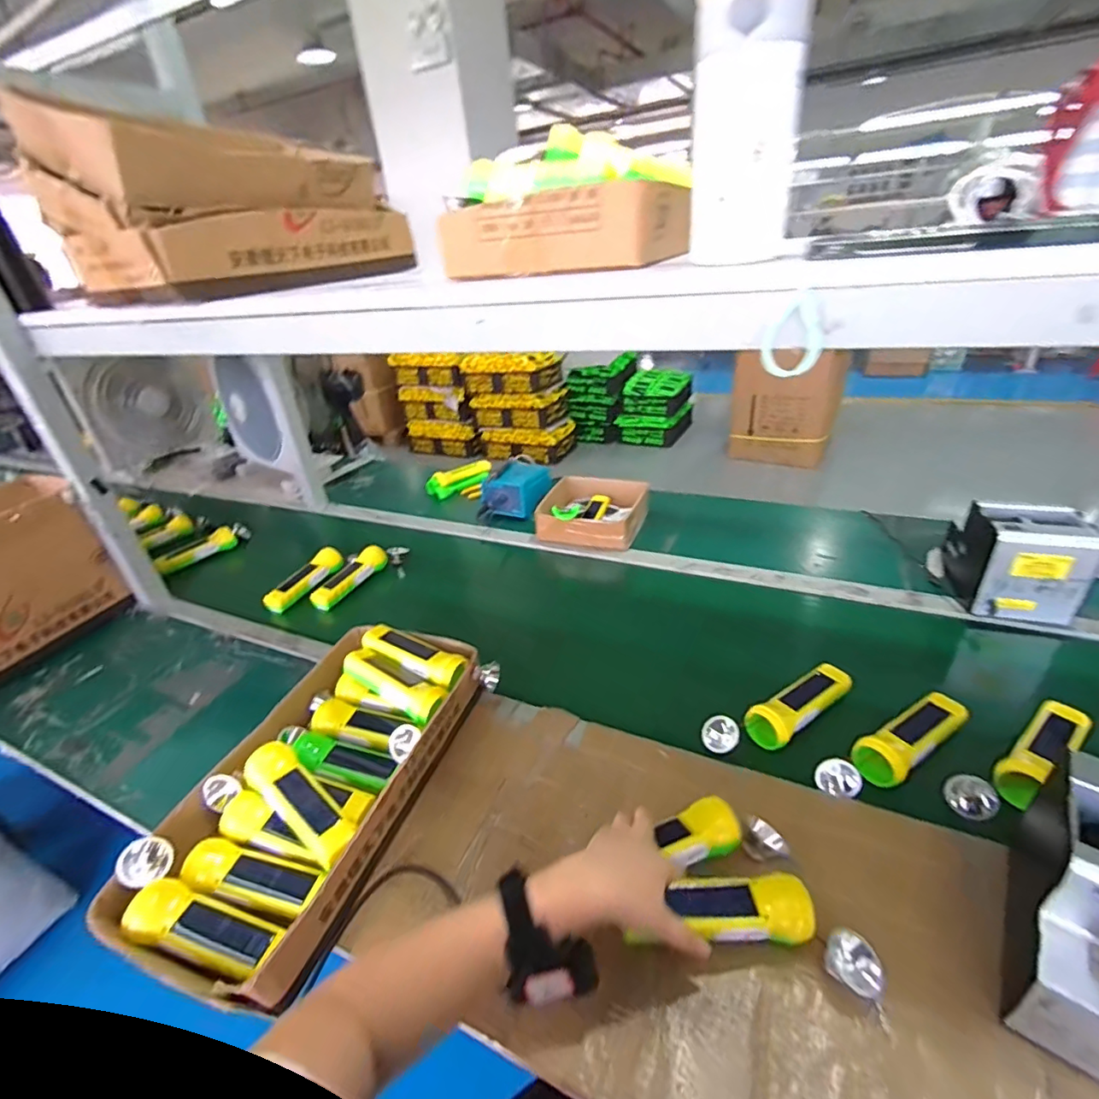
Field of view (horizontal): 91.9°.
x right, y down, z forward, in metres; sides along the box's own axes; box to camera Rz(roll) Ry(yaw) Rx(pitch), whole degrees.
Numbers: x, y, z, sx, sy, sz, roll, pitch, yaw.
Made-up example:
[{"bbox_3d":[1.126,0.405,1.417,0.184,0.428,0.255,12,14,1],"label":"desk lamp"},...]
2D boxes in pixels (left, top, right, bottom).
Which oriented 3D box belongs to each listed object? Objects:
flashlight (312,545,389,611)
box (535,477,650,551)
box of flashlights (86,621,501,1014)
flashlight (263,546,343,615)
[{"bbox_3d":[-0.398,0.052,1.049,0.052,0.044,0.171,14,36,30],"label":"flashlight"},{"bbox_3d":[0.101,-0.089,1.179,0.213,0.069,0.222,5,33,19],"label":"box"},{"bbox_3d":[-0.258,0.266,0.633,0.232,0.096,0.422,9,34,24],"label":"box of flashlights"},{"bbox_3d":[-0.491,0.059,1.088,0.059,0.043,0.191,7,33,22],"label":"flashlight"}]

